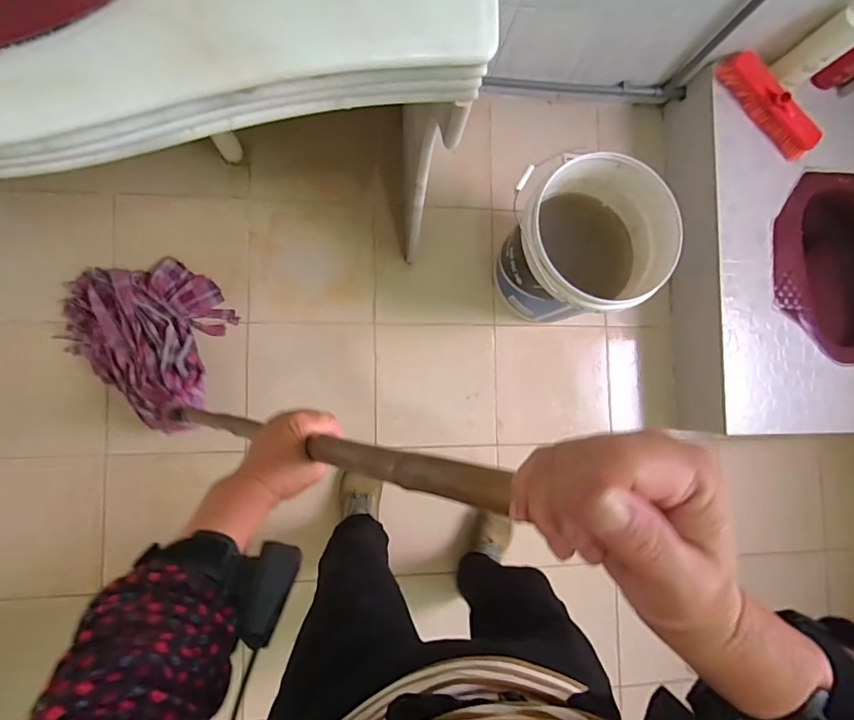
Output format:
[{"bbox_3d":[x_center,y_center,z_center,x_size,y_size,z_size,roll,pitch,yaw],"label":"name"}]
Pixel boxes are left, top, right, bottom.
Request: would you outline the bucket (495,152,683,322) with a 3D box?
[{"bbox_3d":[0.323,-0.242,1.097,0.305,0.370,0.299,0,86,-8],"label":"bucket"}]

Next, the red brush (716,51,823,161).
[{"bbox_3d":[0.801,-0.598,1.124,0.294,0.064,0.063,43,82,-3],"label":"red brush"}]

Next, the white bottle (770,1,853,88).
[{"bbox_3d":[0.875,-0.687,1.021,0.086,0.262,0.076,-35,92,-8],"label":"white bottle"}]

